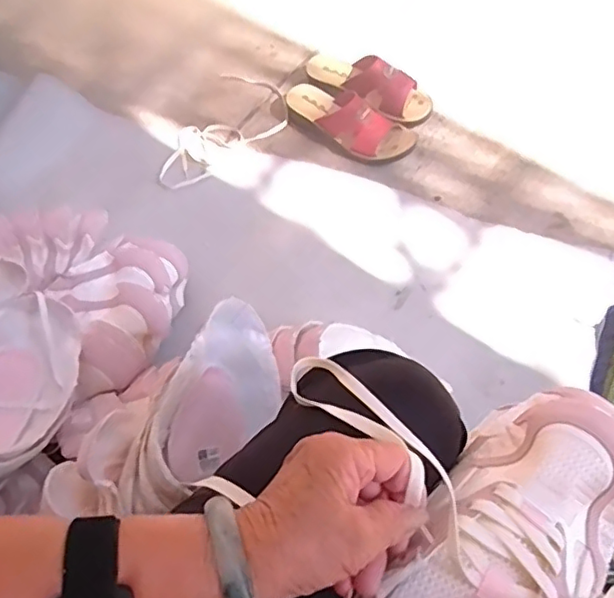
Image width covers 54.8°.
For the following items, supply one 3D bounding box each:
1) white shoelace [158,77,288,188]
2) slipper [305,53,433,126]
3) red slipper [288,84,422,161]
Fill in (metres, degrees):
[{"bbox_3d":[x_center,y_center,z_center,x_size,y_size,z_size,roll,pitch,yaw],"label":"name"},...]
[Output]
[{"bbox_3d":[-0.128,-0.276,0.995,0.141,0.017,0.259,23,67,13],"label":"white shoelace"},{"bbox_3d":[0.100,-0.360,0.979,0.225,0.071,0.083,36,71,18],"label":"slipper"},{"bbox_3d":[0.066,-0.294,0.948,0.225,0.072,0.085,34,70,17],"label":"red slipper"}]

